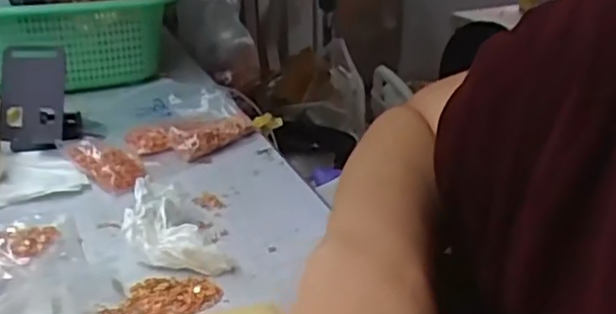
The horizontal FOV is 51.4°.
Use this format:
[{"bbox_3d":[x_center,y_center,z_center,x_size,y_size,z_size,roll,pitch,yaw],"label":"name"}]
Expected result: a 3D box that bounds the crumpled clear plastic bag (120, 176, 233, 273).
[{"bbox_3d":[-0.085,0.046,0.397,0.048,0.031,0.080,-18,39,-31],"label":"crumpled clear plastic bag"}]

